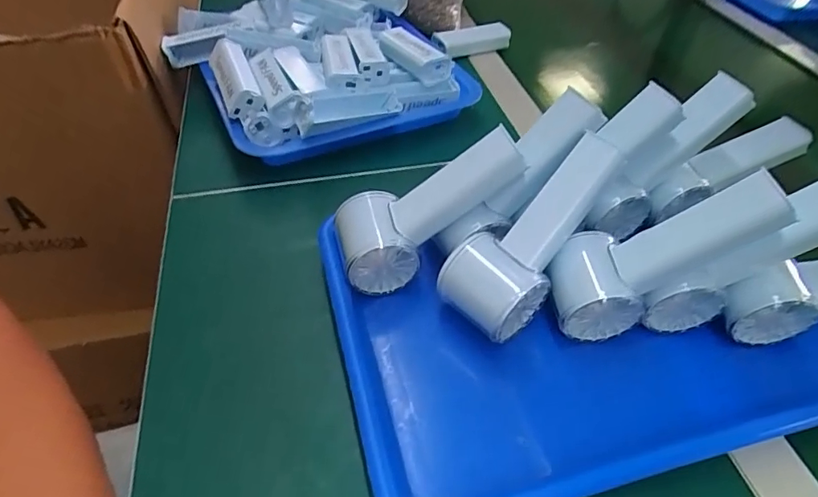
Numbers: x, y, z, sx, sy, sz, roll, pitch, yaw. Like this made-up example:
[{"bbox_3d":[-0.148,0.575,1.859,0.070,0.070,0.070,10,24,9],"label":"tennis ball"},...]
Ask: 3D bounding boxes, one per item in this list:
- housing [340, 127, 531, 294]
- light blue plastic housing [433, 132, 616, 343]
[{"bbox_3d":[0.012,-0.031,0.371,0.144,0.051,0.061,-36,48,8],"label":"housing"},{"bbox_3d":[0.086,-0.010,0.348,0.061,0.043,0.149,39,92,32],"label":"light blue plastic housing"}]

